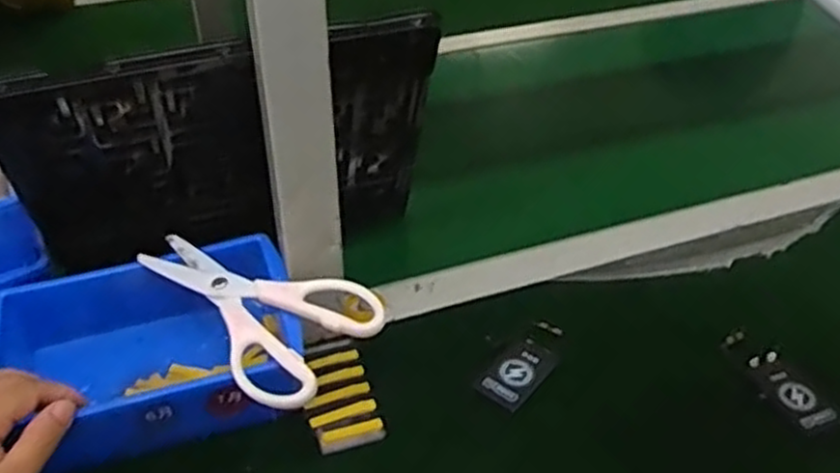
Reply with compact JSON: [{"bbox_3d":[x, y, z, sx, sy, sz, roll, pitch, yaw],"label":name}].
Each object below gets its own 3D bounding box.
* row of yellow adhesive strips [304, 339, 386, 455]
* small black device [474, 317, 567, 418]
[{"bbox_3d":[-0.059,0.112,0.534,0.046,0.009,0.091,-11,40,-14],"label":"row of yellow adhesive strips"},{"bbox_3d":[0.079,0.093,0.549,0.037,0.004,0.093,26,45,29],"label":"small black device"}]

